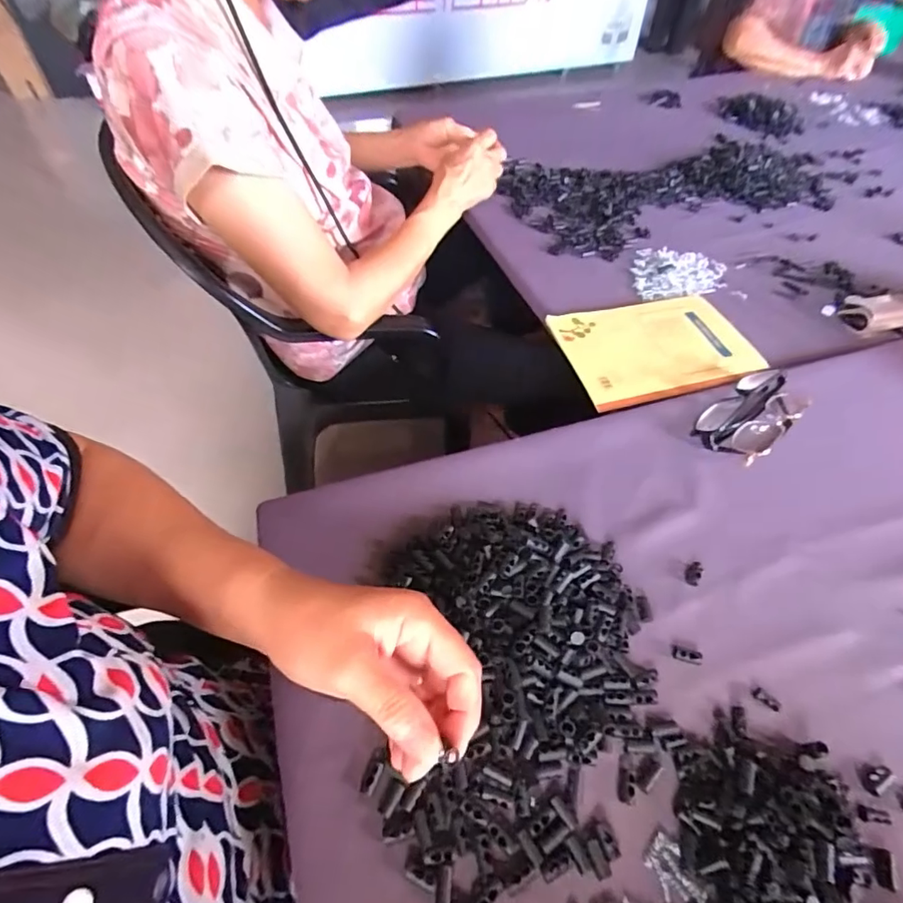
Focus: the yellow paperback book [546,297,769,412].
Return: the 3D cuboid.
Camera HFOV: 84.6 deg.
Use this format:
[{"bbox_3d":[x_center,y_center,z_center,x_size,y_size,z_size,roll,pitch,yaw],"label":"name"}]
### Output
[{"bbox_3d":[0.231,-0.118,0.563,0.206,0.015,0.143,-12,54,-11],"label":"yellow paperback book"}]

